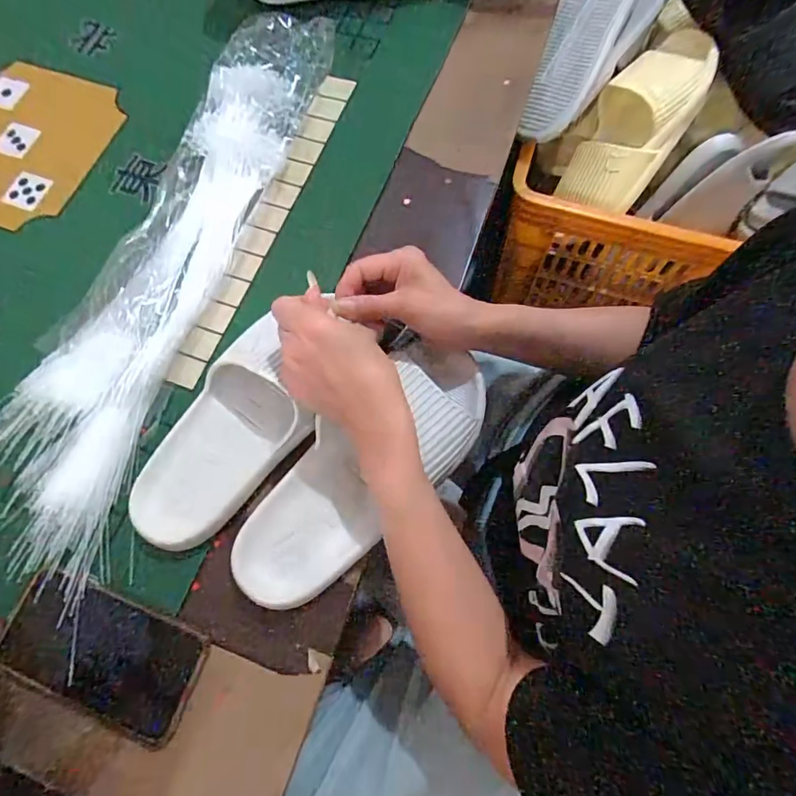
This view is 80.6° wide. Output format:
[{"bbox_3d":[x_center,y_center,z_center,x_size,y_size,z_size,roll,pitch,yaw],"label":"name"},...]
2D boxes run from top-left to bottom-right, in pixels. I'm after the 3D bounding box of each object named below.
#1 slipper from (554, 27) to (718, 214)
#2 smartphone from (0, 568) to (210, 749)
[{"bbox_3d":[0.333,-0.382,0.662,0.116,0.090,0.253,32,103,9],"label":"slipper"},{"bbox_3d":[-0.233,0.199,0.369,0.155,0.016,0.082,22,74,10],"label":"smartphone"}]

